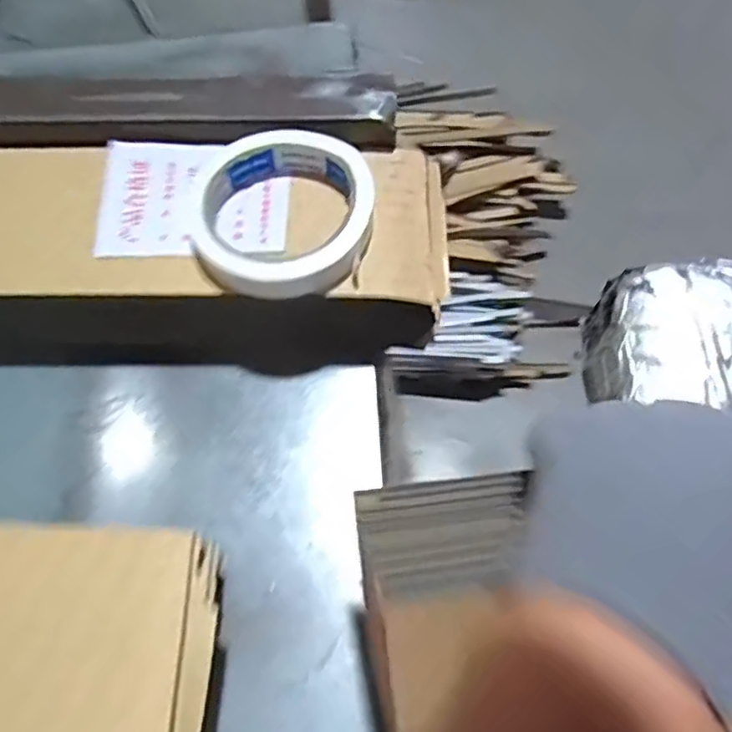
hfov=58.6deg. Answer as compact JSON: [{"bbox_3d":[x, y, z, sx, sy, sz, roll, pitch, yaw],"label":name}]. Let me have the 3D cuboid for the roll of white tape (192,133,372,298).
[{"bbox_3d":[-0.048,-0.085,0.360,0.106,0.023,0.098,-1,66,2],"label":"roll of white tape"}]

